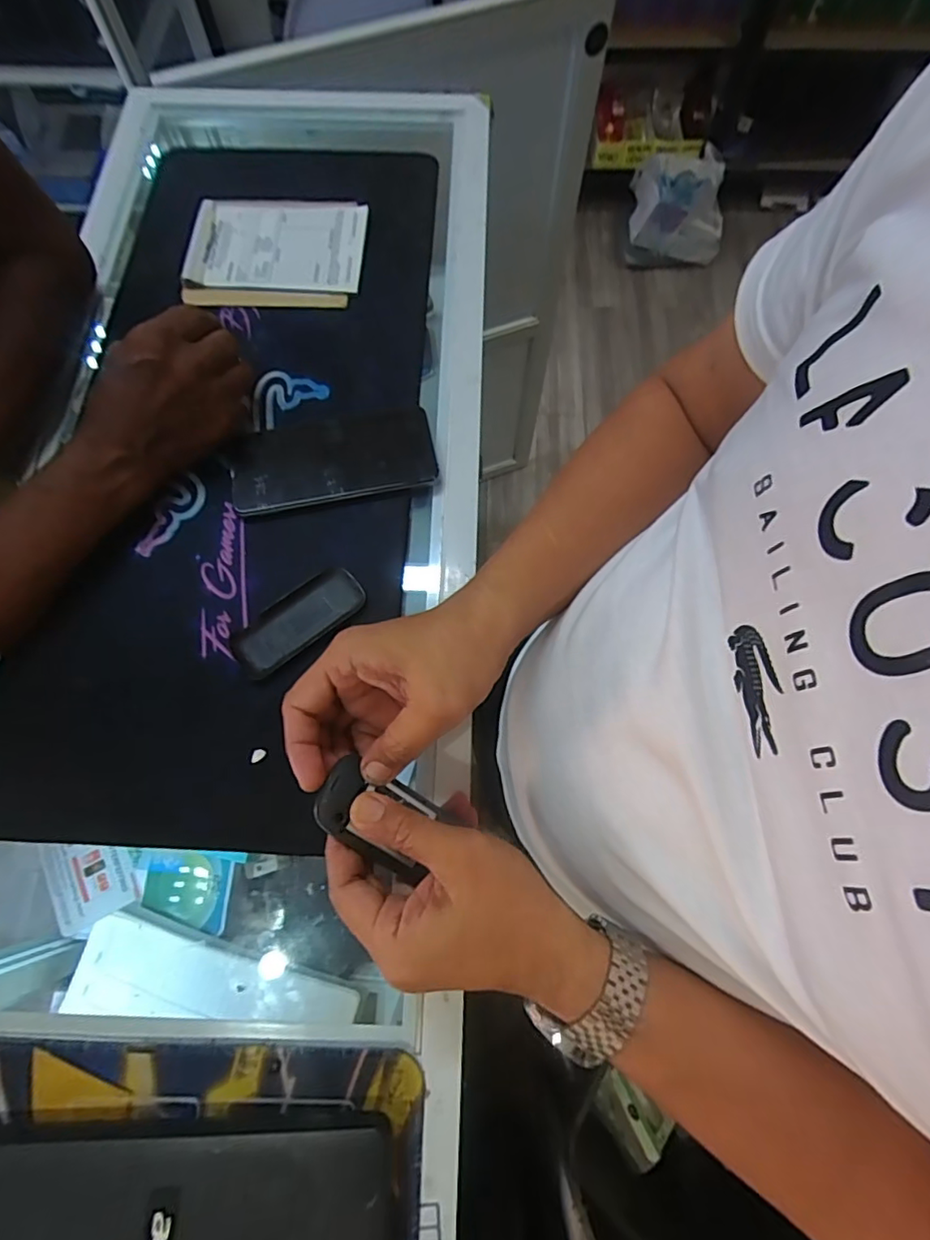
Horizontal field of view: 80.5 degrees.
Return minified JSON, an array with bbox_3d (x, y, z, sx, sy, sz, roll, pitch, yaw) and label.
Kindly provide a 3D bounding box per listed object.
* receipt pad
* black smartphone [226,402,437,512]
[{"bbox_3d":[-0.186,-0.371,0.547,0.171,0.013,0.129,1,71,2],"label":"receipt pad"},{"bbox_3d":[-0.113,-0.139,0.468,0.168,0.010,0.080,-12,71,-2],"label":"black smartphone"}]

